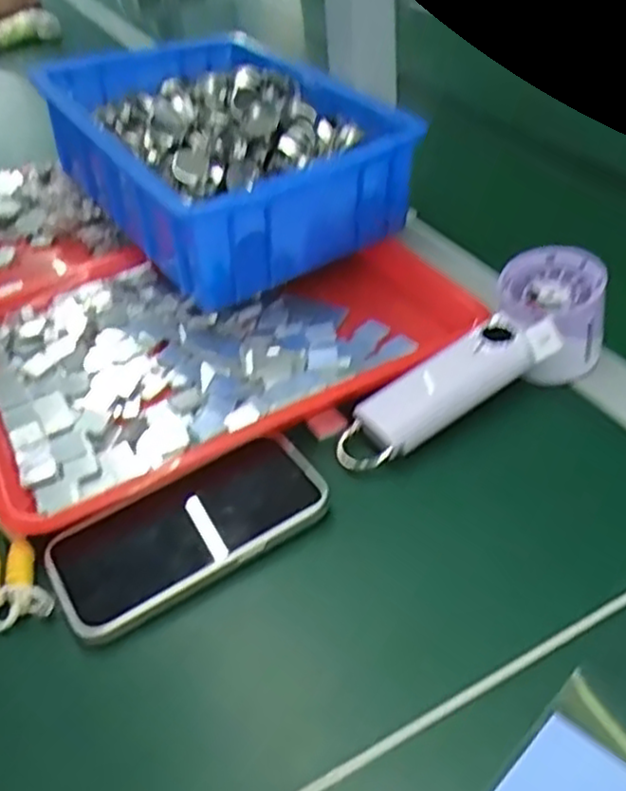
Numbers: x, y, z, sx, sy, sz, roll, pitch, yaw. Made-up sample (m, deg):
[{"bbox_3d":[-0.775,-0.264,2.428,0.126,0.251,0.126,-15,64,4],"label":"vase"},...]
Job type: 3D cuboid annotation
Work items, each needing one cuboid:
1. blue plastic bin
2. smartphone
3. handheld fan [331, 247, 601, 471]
[{"bbox_3d":[-0.071,-0.195,0.614,0.209,0.103,0.283,-28,45,-23],"label":"blue plastic bin"},{"bbox_3d":[-0.067,0.072,0.409,0.149,0.011,0.069,-28,49,-18],"label":"smartphone"},{"bbox_3d":[0.101,-0.022,0.452,0.191,0.055,0.065,-29,46,-24],"label":"handheld fan"}]

